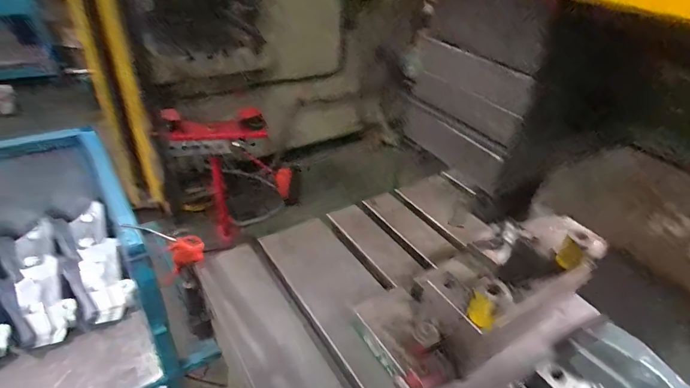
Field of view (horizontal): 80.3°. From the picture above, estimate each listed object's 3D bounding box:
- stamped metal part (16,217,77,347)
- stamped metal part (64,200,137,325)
[{"bbox_3d":[-0.801,0.220,1.087,0.107,0.092,0.363,-17,58,-28],"label":"stamped metal part"},{"bbox_3d":[-0.693,0.188,1.140,0.141,0.075,0.344,-16,59,-27],"label":"stamped metal part"}]

